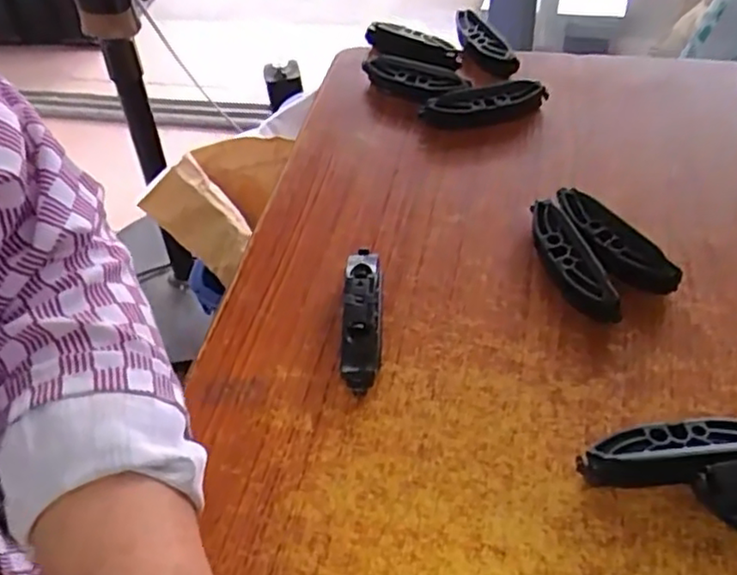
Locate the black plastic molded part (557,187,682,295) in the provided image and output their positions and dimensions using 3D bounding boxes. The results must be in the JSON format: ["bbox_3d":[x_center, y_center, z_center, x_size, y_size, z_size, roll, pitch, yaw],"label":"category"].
[{"bbox_3d":[0.121,-0.024,0.345,0.024,0.018,0.077,-31,53,-20],"label":"black plastic molded part"}]

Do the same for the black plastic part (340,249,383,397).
[{"bbox_3d":[-0.003,0.013,0.332,0.018,0.020,0.077,-2,49,4],"label":"black plastic part"}]

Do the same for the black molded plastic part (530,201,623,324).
[{"bbox_3d":[0.101,-0.012,0.342,0.020,0.017,0.078,-16,49,-8],"label":"black molded plastic part"}]

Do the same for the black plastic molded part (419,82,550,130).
[{"bbox_3d":[0.074,-0.117,0.435,0.076,0.023,0.022,3,49,8],"label":"black plastic molded part"}]

